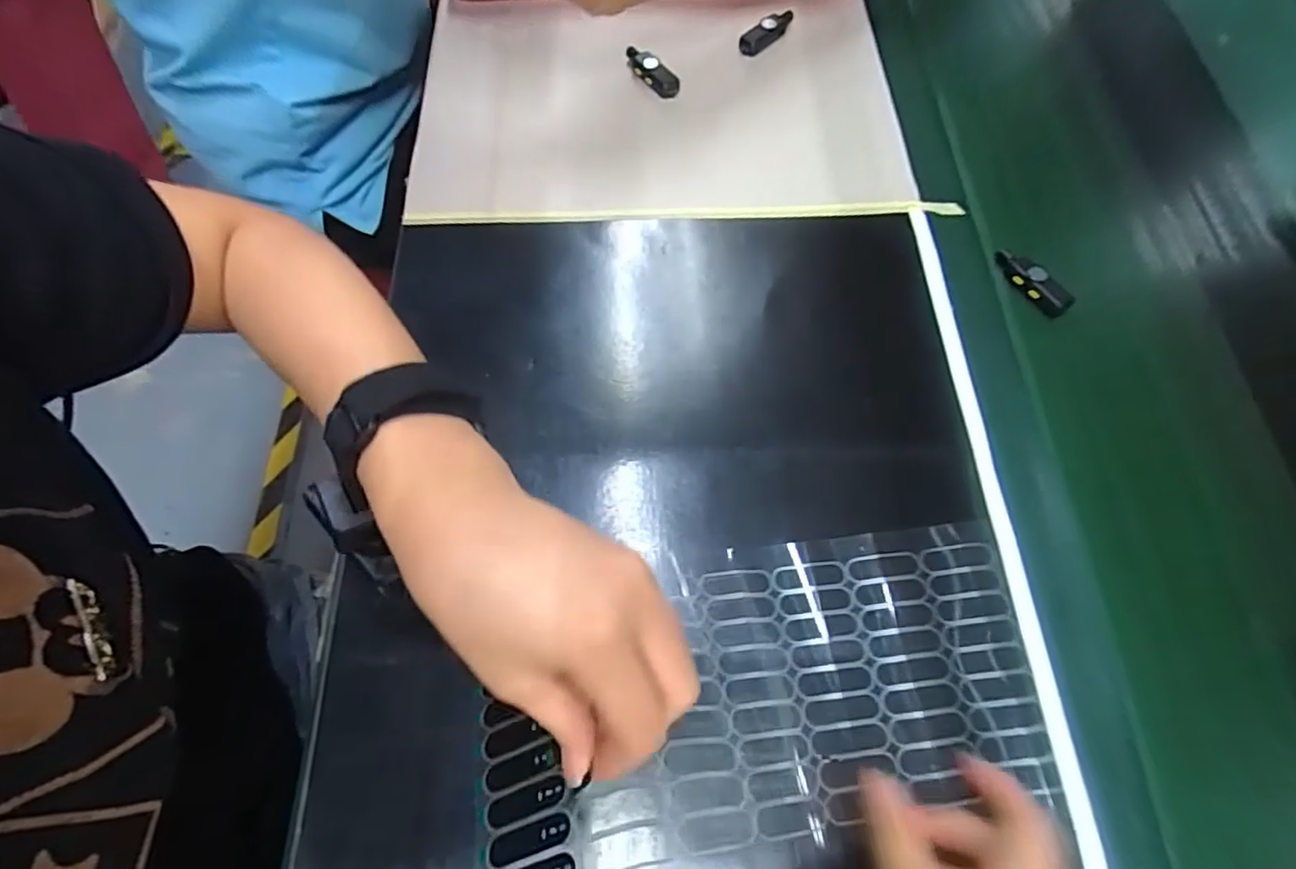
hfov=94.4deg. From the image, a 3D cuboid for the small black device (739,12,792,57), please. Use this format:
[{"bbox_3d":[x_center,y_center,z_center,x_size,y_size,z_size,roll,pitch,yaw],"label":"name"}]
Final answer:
[{"bbox_3d":[0.098,-0.333,0.495,0.018,0.014,0.062,39,72,16],"label":"small black device"}]

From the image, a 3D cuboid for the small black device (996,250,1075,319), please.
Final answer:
[{"bbox_3d":[0.260,-0.103,0.408,0.015,0.018,0.057,-40,71,-16],"label":"small black device"}]

